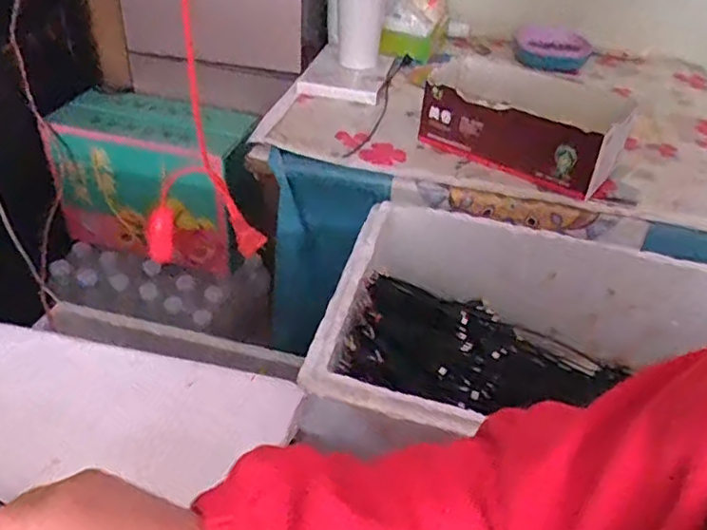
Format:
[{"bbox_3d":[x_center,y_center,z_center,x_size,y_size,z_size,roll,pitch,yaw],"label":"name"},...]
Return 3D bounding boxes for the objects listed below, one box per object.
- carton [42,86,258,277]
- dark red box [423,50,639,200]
[{"bbox_3d":[-0.343,-0.152,1.117,0.296,0.234,0.158,15,40,11],"label":"carton"},{"bbox_3d":[0.229,-0.196,0.876,0.253,0.092,0.133,27,44,25],"label":"dark red box"}]

